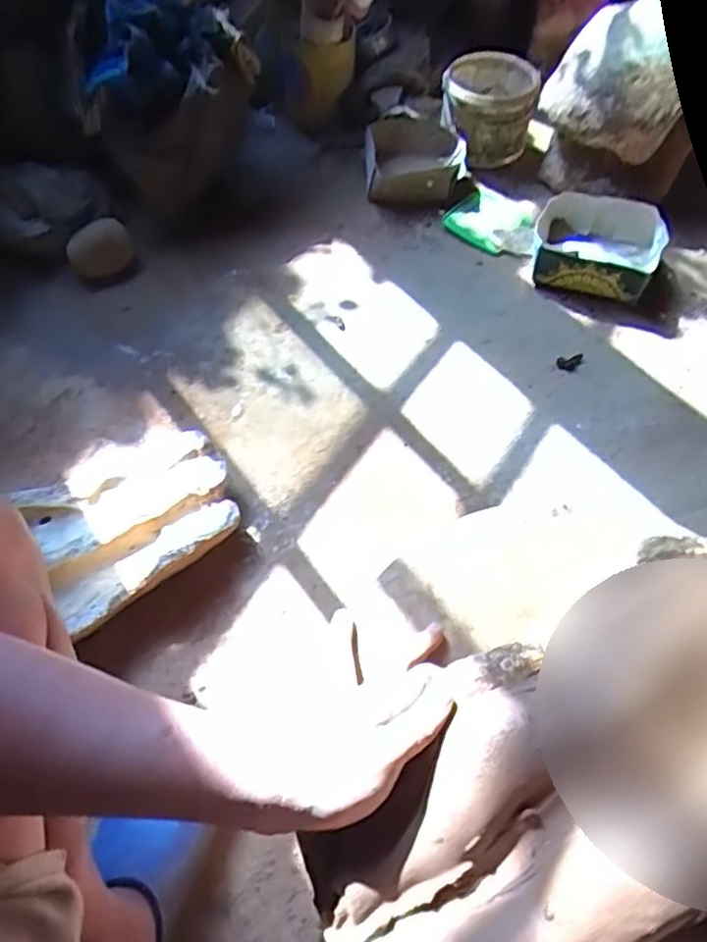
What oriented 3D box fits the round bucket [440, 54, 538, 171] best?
[{"bbox_3d":[0.258,-0.688,1.262,0.169,0.155,0.182,-1,57,1],"label":"round bucket"}]

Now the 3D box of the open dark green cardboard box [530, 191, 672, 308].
[{"bbox_3d":[0.409,-0.371,1.102,0.211,0.077,0.186,15,59,11],"label":"open dark green cardboard box"}]

